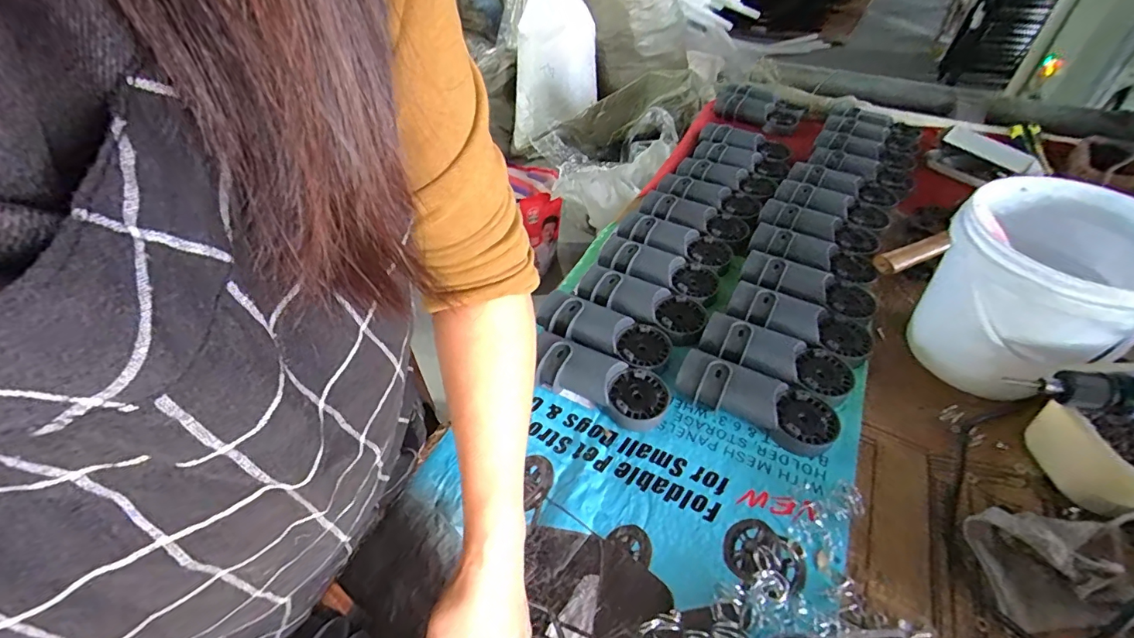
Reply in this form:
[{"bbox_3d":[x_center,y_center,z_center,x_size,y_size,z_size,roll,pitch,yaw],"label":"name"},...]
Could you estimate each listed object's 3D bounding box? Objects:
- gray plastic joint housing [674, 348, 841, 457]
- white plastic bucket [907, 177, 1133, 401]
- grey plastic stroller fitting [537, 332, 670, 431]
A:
[{"bbox_3d":[0.198,0.083,0.510,0.160,0.039,0.061,27,53,24],"label":"gray plastic joint housing"},{"bbox_3d":[0.489,-0.037,0.511,0.194,0.159,0.174,-29,53,-23],"label":"white plastic bucket"},{"bbox_3d":[0.042,0.069,0.531,0.141,0.040,0.062,19,51,18],"label":"grey plastic stroller fitting"}]

